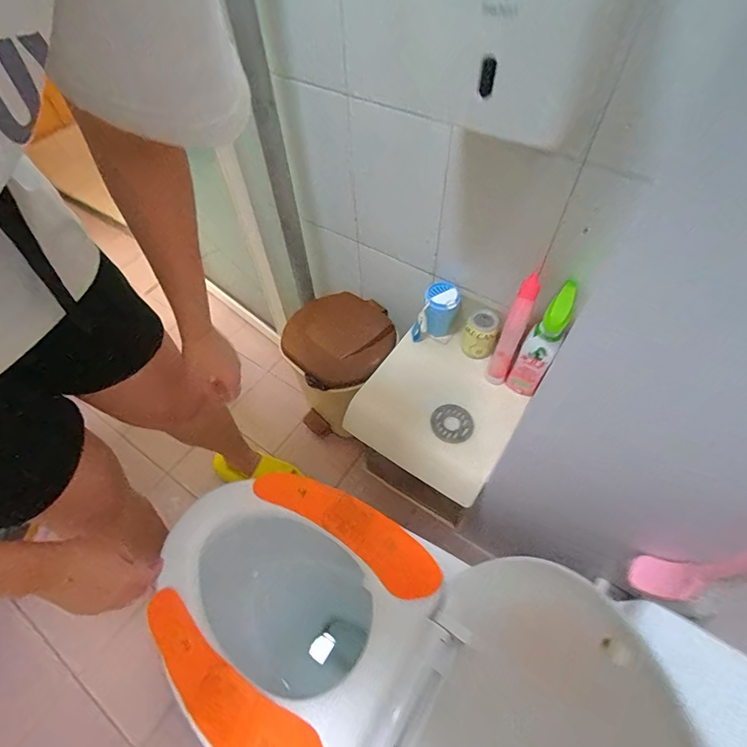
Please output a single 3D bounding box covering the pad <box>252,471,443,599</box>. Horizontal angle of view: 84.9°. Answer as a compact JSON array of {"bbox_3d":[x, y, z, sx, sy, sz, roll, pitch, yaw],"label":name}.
[{"bbox_3d":[-0.044,0.236,0.643,0.317,0.017,0.080,28,61,19],"label":"pad"}]

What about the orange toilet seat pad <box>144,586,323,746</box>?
[{"bbox_3d":[-0.194,0.417,0.529,0.318,0.016,0.081,32,63,21],"label":"orange toilet seat pad"}]

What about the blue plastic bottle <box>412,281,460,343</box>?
[{"bbox_3d":[0.130,-0.130,0.880,0.093,0.117,0.084,6,56,6],"label":"blue plastic bottle"}]

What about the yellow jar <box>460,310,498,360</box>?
[{"bbox_3d":[0.225,-0.086,0.865,0.068,0.104,0.071,-1,56,1],"label":"yellow jar"}]

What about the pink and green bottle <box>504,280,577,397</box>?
[{"bbox_3d":[0.307,-0.051,0.752,0.060,0.235,0.082,27,61,19],"label":"pink and green bottle"}]

